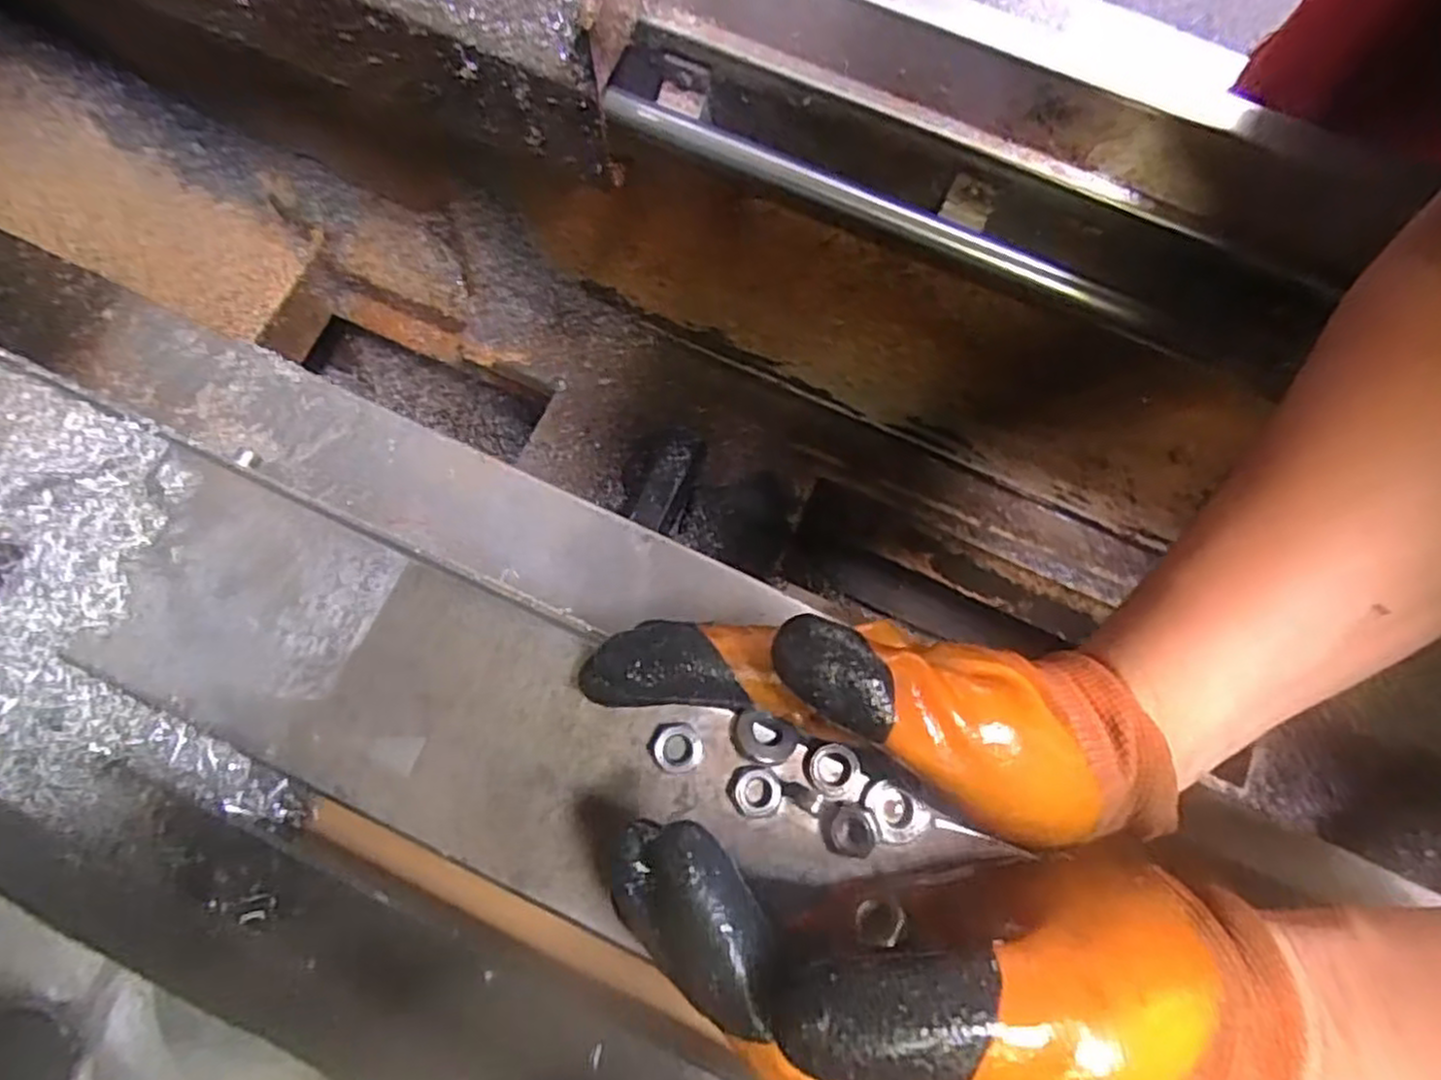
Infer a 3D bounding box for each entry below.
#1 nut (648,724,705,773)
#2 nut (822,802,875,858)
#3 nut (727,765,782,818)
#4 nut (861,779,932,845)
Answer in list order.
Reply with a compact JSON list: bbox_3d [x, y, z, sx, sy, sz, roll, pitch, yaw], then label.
[{"bbox_3d":[-0.016,0.074,0.268,0.020,0.007,0.016,36,77,8],"label":"nut"},{"bbox_3d":[0.044,0.101,0.261,0.017,0.011,0.018,0,75,-2],"label":"nut"},{"bbox_3d":[0.012,0.089,0.264,0.018,0.008,0.017,0,75,-2],"label":"nut"},{"bbox_3d":[0.061,0.096,0.263,0.023,0.010,0.018,42,78,9],"label":"nut"}]

